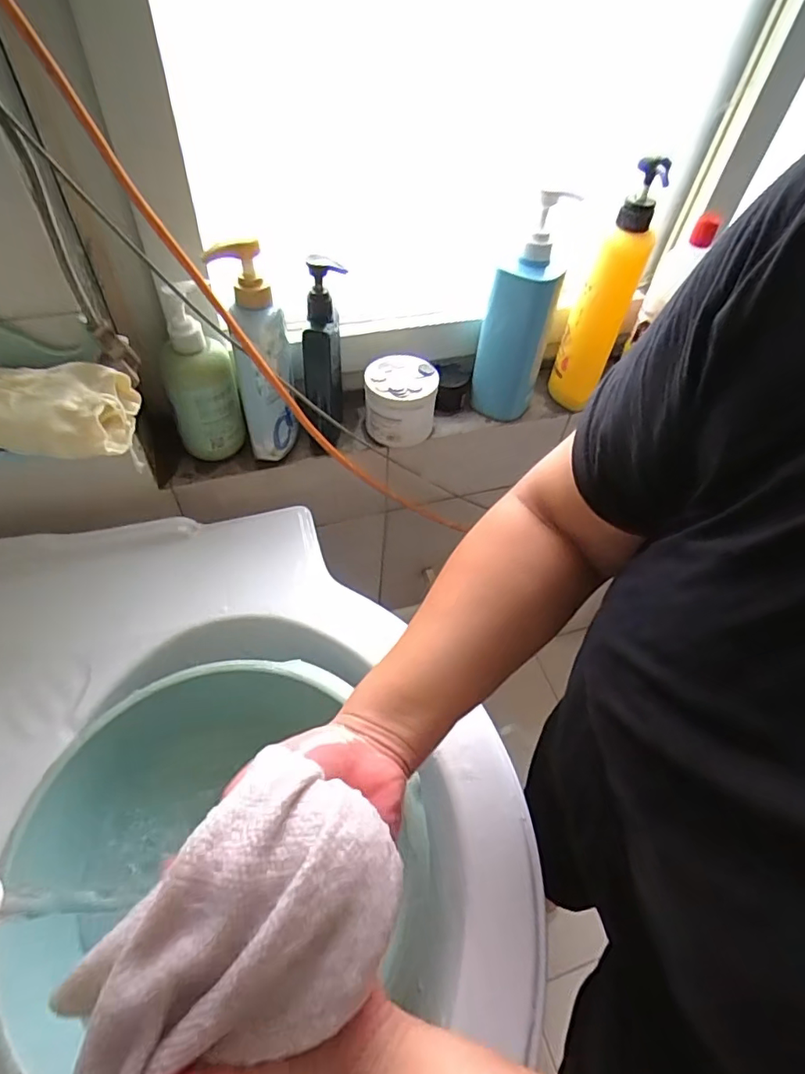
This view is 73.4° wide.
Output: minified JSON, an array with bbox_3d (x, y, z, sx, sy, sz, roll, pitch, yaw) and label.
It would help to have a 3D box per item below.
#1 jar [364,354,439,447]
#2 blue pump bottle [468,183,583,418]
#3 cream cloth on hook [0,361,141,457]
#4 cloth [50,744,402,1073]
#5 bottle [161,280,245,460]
[{"bbox_3d":[-0.002,-0.158,0.635,0.080,0.076,0.081,3,51,-3],"label":"jar"},{"bbox_3d":[0.130,-0.246,0.607,0.076,0.249,0.056,15,51,7],"label":"blue pump bottle"},{"bbox_3d":[-0.266,-0.098,0.399,0.126,0.034,0.068,7,50,0],"label":"cream cloth on hook"},{"bbox_3d":[-0.069,0.181,0.241,0.098,0.046,0.150,31,55,19],"label":"cloth"},{"bbox_3d":[-0.204,-0.156,0.545,0.066,0.175,0.056,-17,54,-18],"label":"bottle"}]

